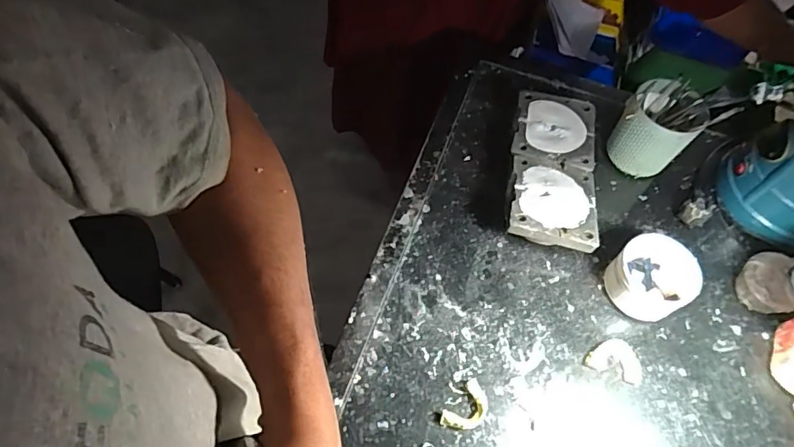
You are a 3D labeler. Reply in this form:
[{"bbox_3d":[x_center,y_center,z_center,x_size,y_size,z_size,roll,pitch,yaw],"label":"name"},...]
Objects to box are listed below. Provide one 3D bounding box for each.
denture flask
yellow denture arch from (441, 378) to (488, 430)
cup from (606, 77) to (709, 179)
[{"bbox_3d":[0.218,-0.080,0.711,0.114,0.055,0.255,11,60,2],"label":"denture flask"},{"bbox_3d":[0.079,0.206,0.560,0.037,0.007,0.061,41,65,18],"label":"yellow denture arch"},{"bbox_3d":[0.365,-0.131,0.720,0.095,0.115,0.098,2,60,-3],"label":"cup"}]

